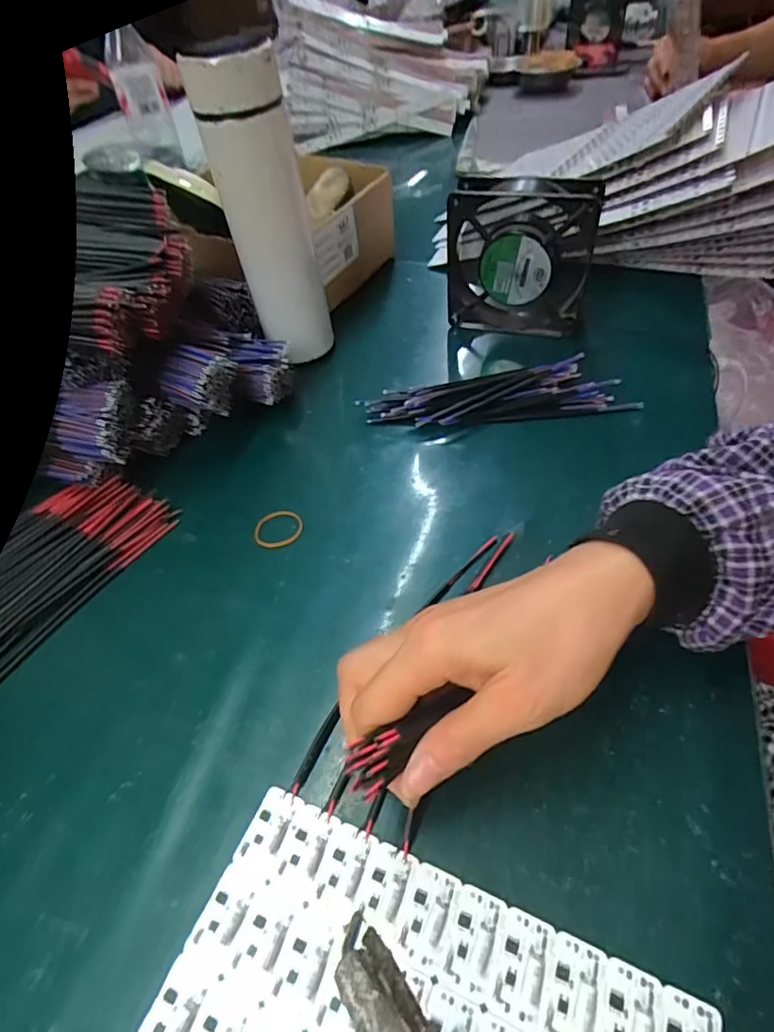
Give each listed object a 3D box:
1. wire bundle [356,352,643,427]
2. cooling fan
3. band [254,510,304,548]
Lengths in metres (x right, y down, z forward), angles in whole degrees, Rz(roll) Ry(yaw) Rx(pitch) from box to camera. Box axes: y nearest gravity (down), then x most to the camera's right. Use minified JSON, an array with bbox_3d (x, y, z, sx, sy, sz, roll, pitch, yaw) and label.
[{"bbox_3d":[0.086,-0.100,0.443,0.204,0.017,0.060,-5,49,2],"label":"wire bundle"},{"bbox_3d":[0.114,-0.226,0.475,0.125,0.123,0.044,11,51,15],"label":"cooling fan"},{"bbox_3d":[-0.076,0.009,0.376,0.033,0.004,0.031,-4,49,3],"label":"band"}]

